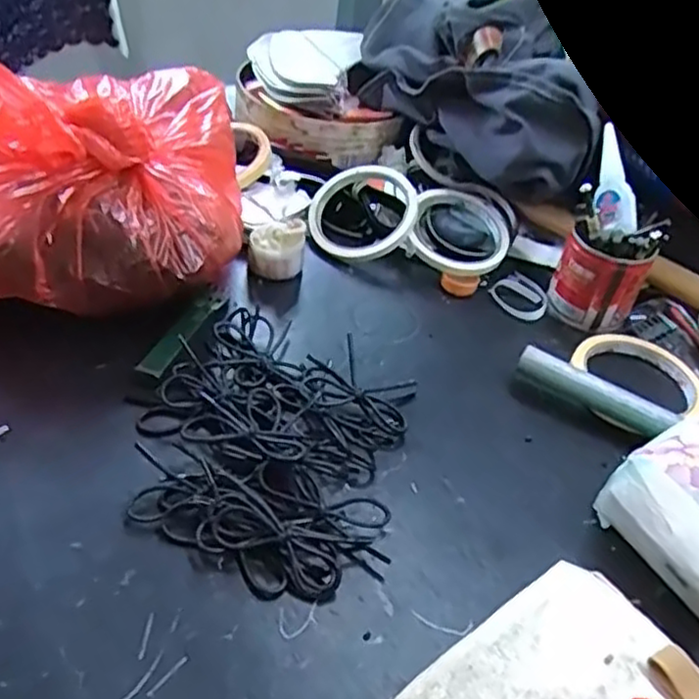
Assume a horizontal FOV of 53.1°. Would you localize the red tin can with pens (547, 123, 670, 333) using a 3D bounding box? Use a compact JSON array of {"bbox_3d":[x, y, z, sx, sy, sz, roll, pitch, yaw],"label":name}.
[{"bbox_3d":[0.199,-0.082,0.536,0.068,0.115,0.075,23,42,15],"label":"red tin can with pens"}]

